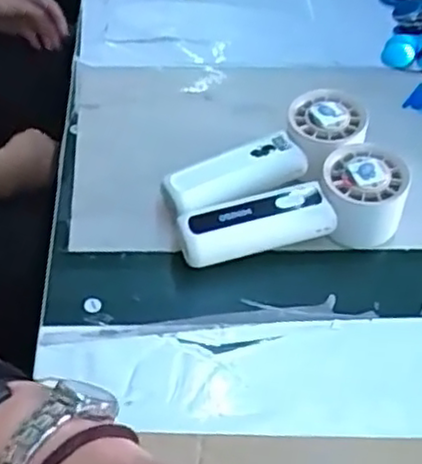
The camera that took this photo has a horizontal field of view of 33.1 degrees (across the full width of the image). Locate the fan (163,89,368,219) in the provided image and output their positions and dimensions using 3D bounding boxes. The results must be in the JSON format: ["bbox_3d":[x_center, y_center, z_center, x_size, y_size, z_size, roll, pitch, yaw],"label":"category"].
[{"bbox_3d":[0.043,-0.046,0.509,0.152,0.054,0.057,-26,55,-26],"label":"fan"}]

